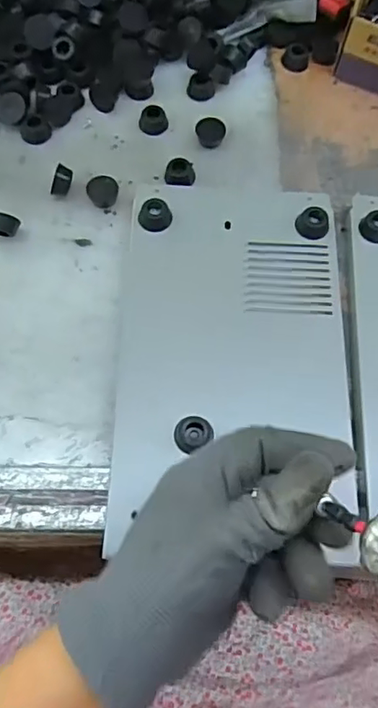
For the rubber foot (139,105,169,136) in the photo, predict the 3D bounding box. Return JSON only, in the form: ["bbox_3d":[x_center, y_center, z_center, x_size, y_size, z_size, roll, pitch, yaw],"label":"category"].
[{"bbox_3d":[-0.030,-0.197,0.467,0.021,0.012,0.021,1,69,-2],"label":"rubber foot"}]

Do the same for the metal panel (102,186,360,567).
[{"bbox_3d":[0.031,-0.007,0.383,0.155,0.020,0.263,4,69,0],"label":"metal panel"}]

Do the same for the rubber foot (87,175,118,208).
[{"bbox_3d":[-0.068,-0.128,0.438,0.024,0.015,0.019,-12,70,-6],"label":"rubber foot"}]

